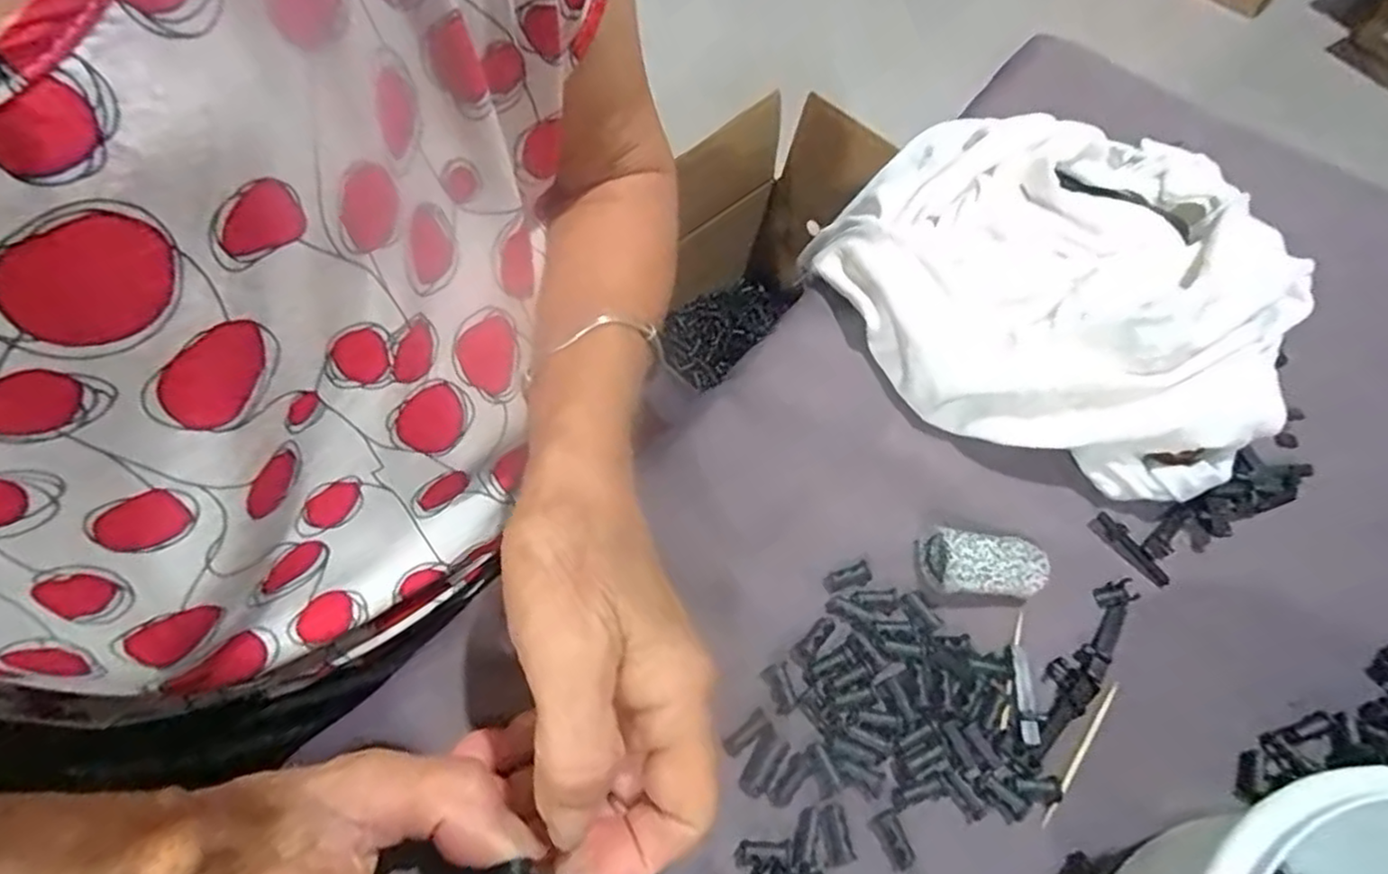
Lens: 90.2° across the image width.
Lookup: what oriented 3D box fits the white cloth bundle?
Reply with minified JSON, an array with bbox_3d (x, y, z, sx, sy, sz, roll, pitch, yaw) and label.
[{"bbox_3d":[0.173,-0.093,0.334,0.211,0.053,0.217,24,61,12],"label":"white cloth bundle"}]

